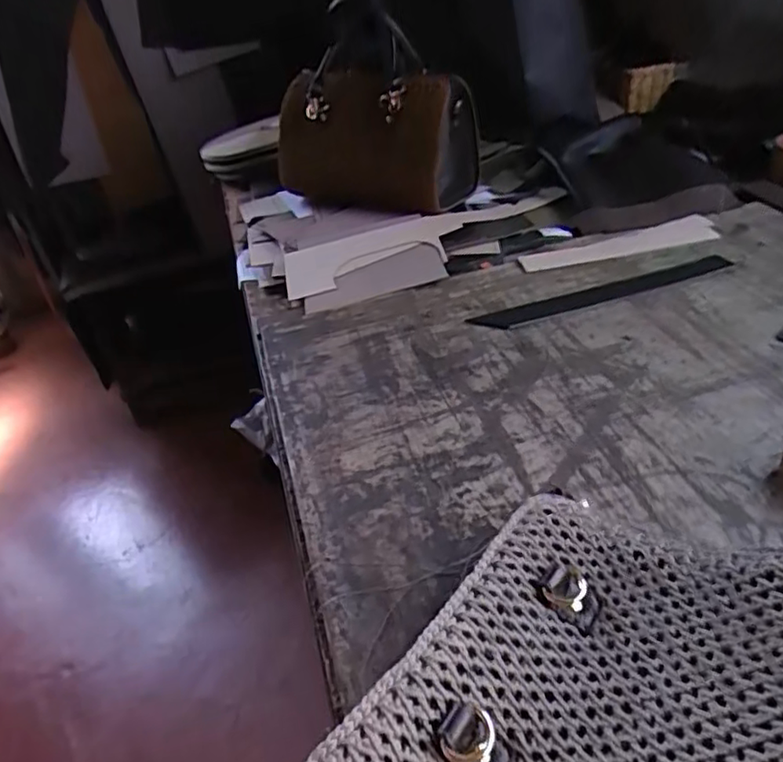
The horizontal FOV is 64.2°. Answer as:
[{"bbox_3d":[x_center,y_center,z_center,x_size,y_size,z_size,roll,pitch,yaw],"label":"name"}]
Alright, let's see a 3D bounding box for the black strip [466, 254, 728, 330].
[{"bbox_3d":[0.230,-0.094,0.664,0.290,0.004,0.037,-14,37,-10],"label":"black strip"}]

